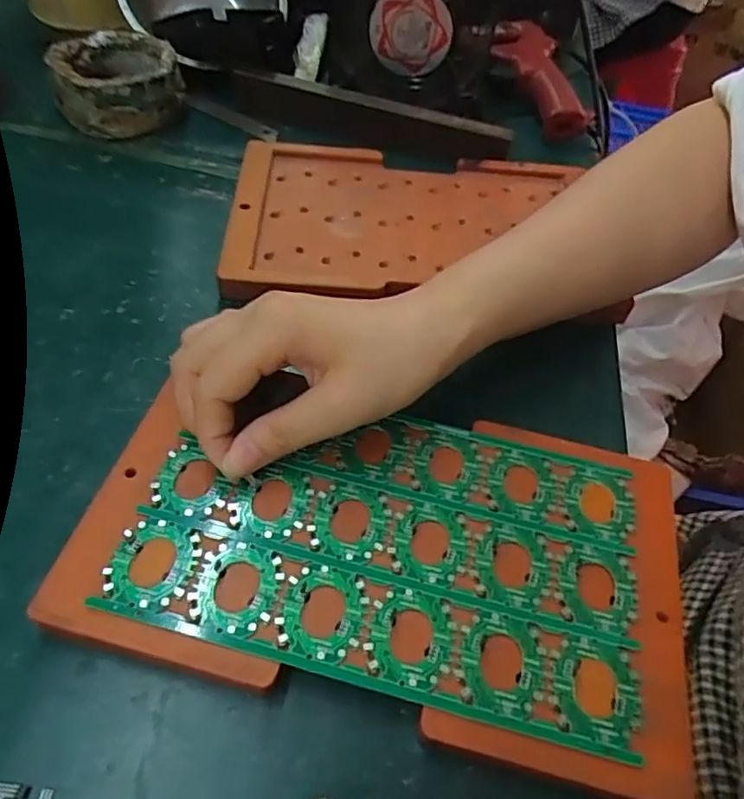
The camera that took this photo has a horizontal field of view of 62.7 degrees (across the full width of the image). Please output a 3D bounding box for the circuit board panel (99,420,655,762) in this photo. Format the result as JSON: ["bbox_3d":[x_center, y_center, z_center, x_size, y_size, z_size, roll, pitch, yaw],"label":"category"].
[{"bbox_3d":[0.008,0.055,0.253,0.198,0.004,0.119,14,53,5],"label":"circuit board panel"}]

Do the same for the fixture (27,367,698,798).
[{"bbox_3d":[0.004,0.058,0.253,0.241,0.014,0.135,13,51,3],"label":"fixture"}]

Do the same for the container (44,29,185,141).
[{"bbox_3d":[-0.182,-0.227,0.440,0.084,0.042,0.078,-10,54,-15],"label":"container"}]

